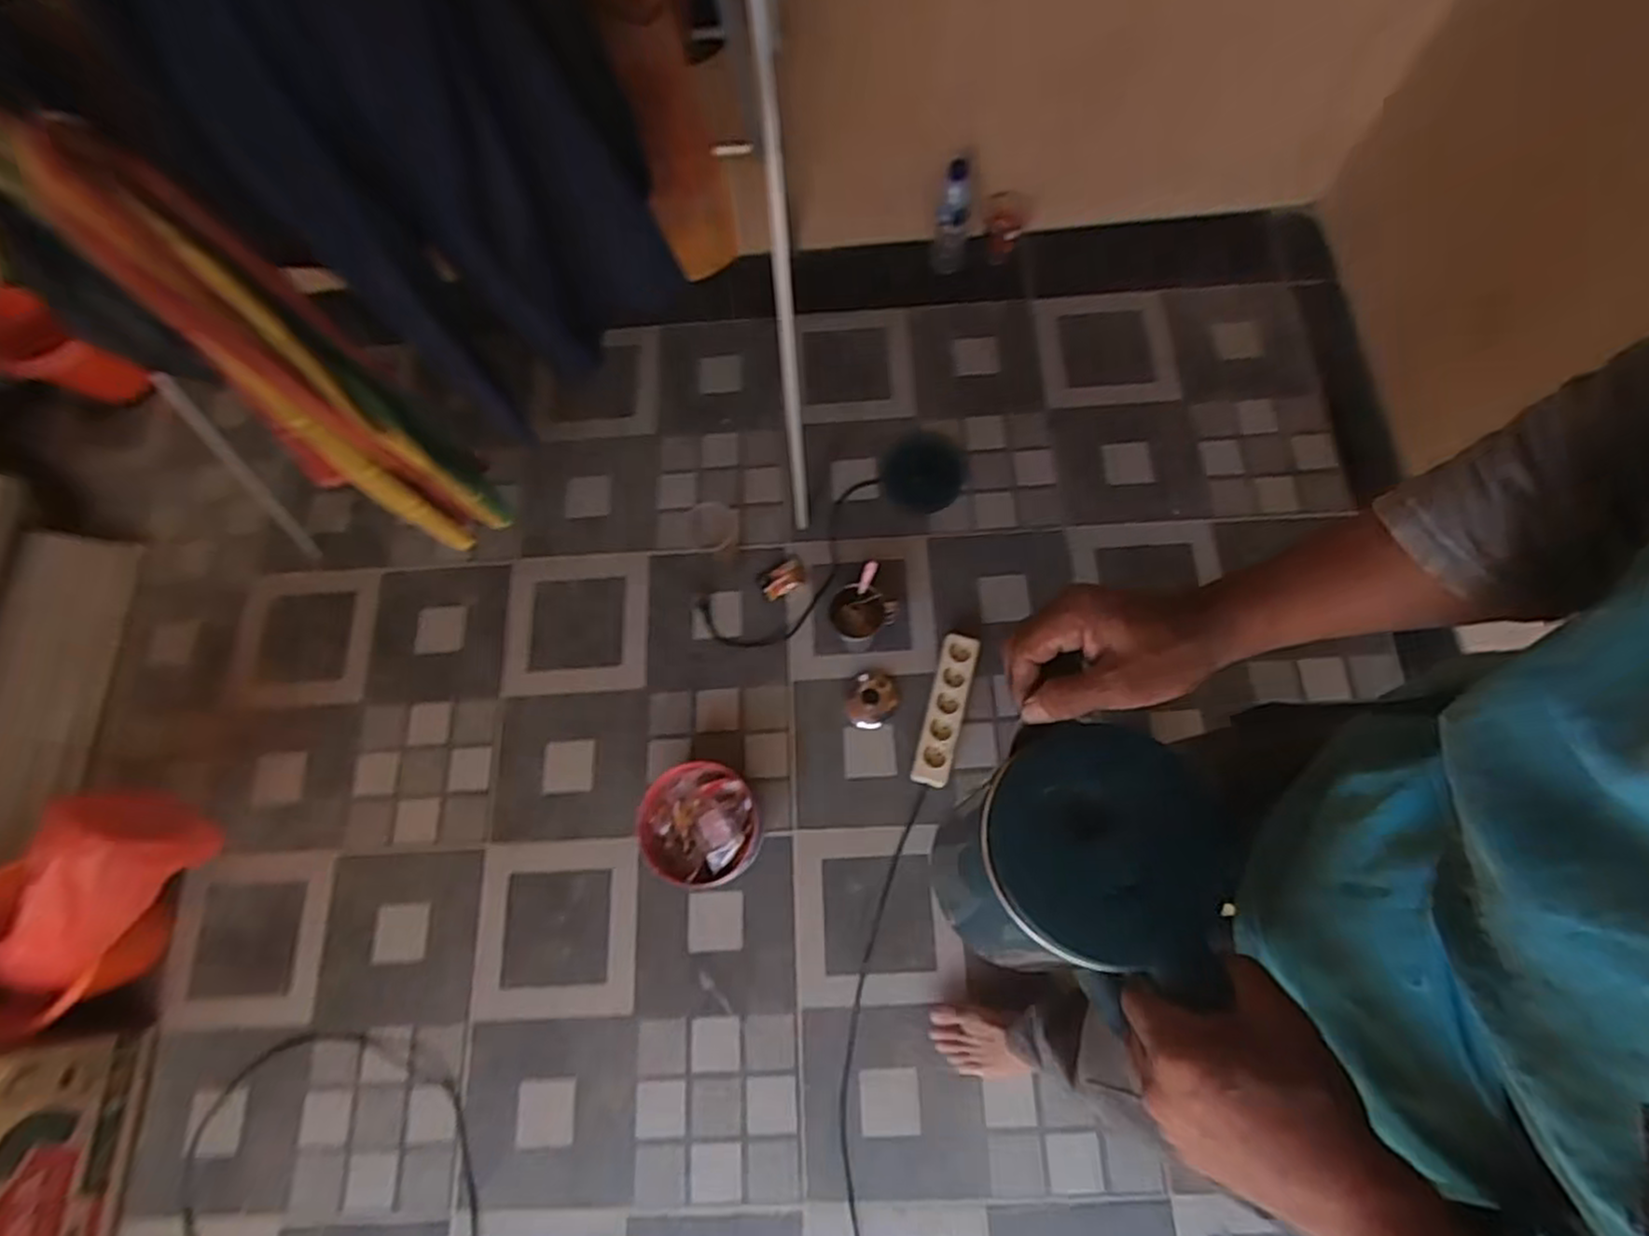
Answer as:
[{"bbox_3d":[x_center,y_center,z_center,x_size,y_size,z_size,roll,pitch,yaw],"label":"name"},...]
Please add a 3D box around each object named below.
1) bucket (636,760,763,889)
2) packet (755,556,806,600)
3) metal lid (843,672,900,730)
[{"bbox_3d":[-0.194,0.320,1.157,0.180,0.111,0.177,-1,71,3],"label":"bucket"},{"bbox_3d":[-0.077,-0.071,1.335,0.087,0.013,0.057,-28,72,-6],"label":"packet"},{"bbox_3d":[0.080,0.134,1.254,0.090,0.047,0.095,-1,71,3],"label":"metal lid"}]

